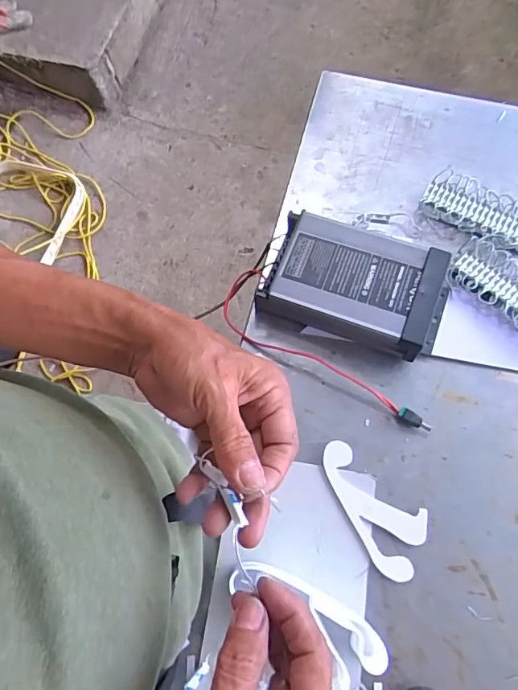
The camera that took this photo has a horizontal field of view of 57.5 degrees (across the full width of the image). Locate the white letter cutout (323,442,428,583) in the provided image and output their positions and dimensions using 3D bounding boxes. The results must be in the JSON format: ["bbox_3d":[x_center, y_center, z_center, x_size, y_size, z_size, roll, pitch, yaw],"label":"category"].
[{"bbox_3d":[0.115,0.151,0.454,0.064,0.009,0.133,-26,72,-8],"label":"white letter cutout"}]

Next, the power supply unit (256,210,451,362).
[{"bbox_3d":[0.106,-0.063,0.505,0.184,0.051,0.109,21,72,8],"label":"power supply unit"}]

